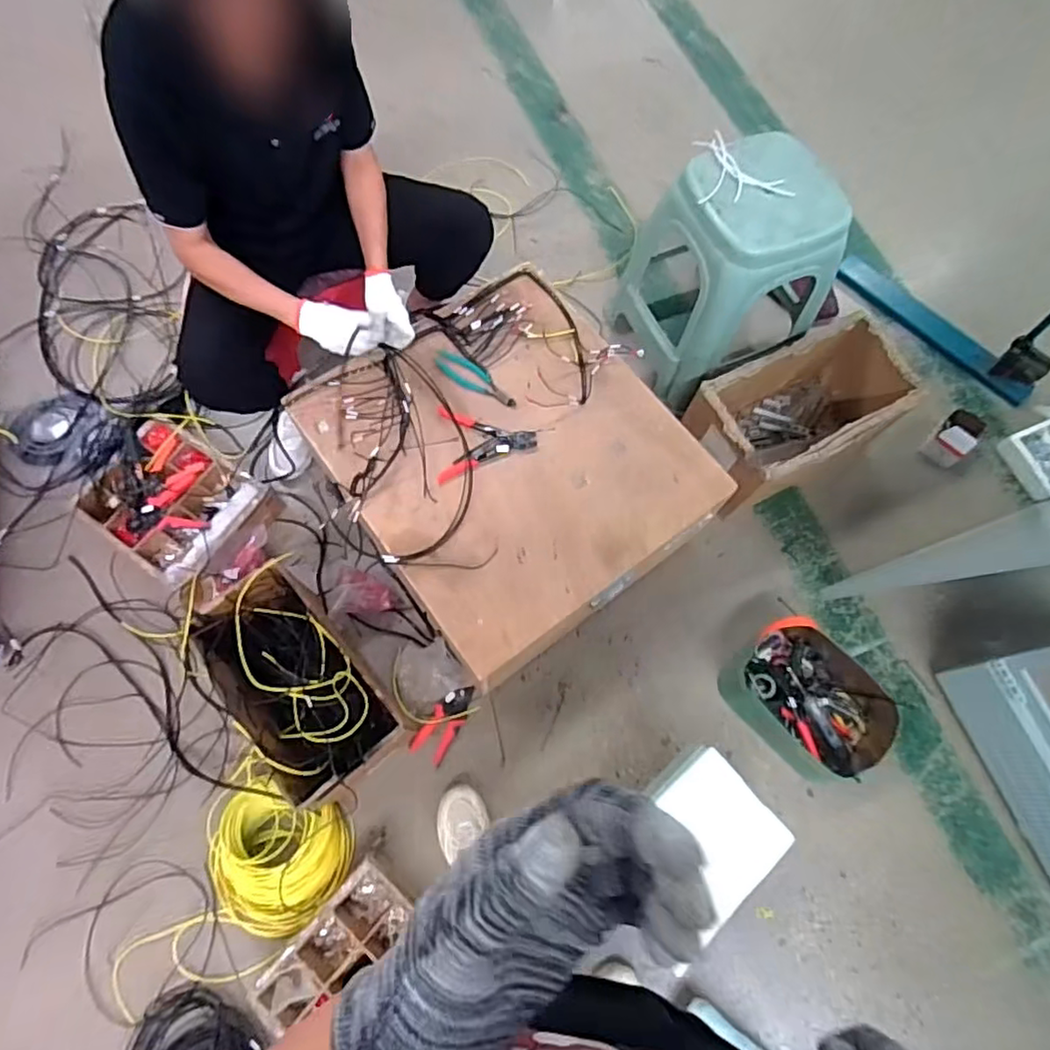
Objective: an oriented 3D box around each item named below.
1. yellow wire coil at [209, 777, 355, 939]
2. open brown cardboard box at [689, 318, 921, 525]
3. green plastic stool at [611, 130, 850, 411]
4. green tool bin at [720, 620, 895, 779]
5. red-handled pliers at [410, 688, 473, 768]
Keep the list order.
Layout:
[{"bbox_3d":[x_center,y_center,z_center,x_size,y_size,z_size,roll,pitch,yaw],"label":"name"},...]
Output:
[{"bbox_3d":[-0.464,0.615,1.152,0.256,0.101,0.245,1,69,-4],"label":"yellow wire coil"},{"bbox_3d":[0.604,-0.243,1.434,0.476,0.254,0.273,-28,74,-13],"label":"open brown cardboard box"},{"bbox_3d":[0.453,-0.557,1.411,0.351,0.447,0.326,-24,73,-12],"label":"green plastic stool"},{"bbox_3d":[0.601,0.366,1.307,0.321,0.112,0.239,43,73,12],"label":"green tool bin"},{"bbox_3d":[-0.160,0.398,1.277,0.068,0.019,0.161,31,71,7],"label":"red-handled pliers"}]

